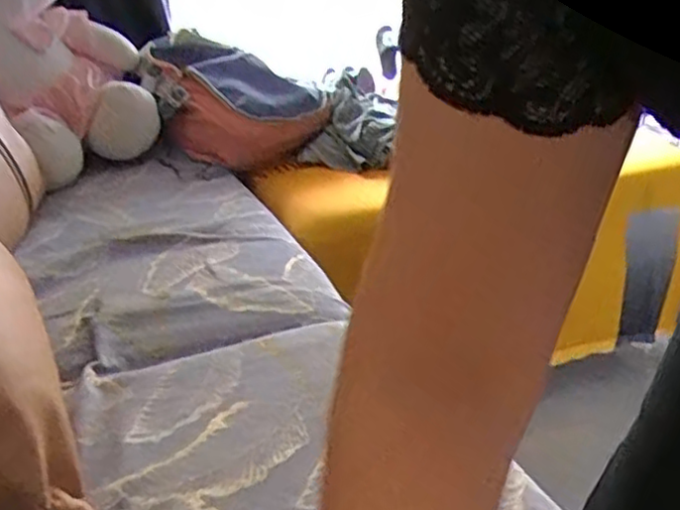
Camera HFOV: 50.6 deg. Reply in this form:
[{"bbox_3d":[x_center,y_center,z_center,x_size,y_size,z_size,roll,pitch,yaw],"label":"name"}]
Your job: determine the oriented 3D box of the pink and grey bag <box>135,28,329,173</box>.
[{"bbox_3d":[-0.197,-0.295,1.384,0.324,0.219,0.183,-1,26,0],"label":"pink and grey bag"}]

